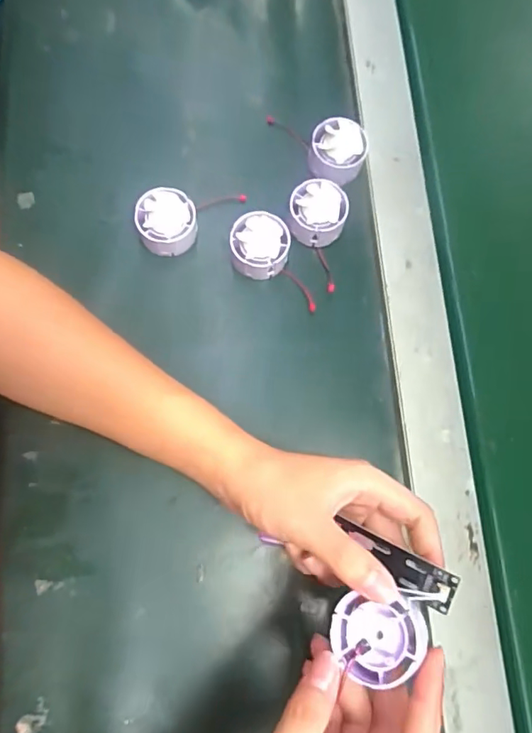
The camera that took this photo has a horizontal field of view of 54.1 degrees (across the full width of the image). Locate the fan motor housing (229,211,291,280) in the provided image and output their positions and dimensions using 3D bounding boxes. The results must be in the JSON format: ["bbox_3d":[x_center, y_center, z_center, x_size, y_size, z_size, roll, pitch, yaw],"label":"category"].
[{"bbox_3d":[-0.005,-0.096,0.418,0.045,0.030,0.045,5,77,-3],"label":"fan motor housing"}]

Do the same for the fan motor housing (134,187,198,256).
[{"bbox_3d":[-0.079,-0.114,0.416,0.045,0.029,0.043,-10,78,-7],"label":"fan motor housing"}]

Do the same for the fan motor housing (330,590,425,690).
[{"bbox_3d":[0.060,0.144,0.276,0.048,0.016,0.038,-4,67,11],"label":"fan motor housing"}]

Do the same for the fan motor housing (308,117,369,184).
[{"bbox_3d":[0.060,-0.180,0.439,0.046,0.029,0.043,1,77,-4],"label":"fan motor housing"}]

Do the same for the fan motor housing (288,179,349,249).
[{"bbox_3d":[0.042,-0.125,0.423,0.045,0.027,0.046,7,76,-3],"label":"fan motor housing"}]

